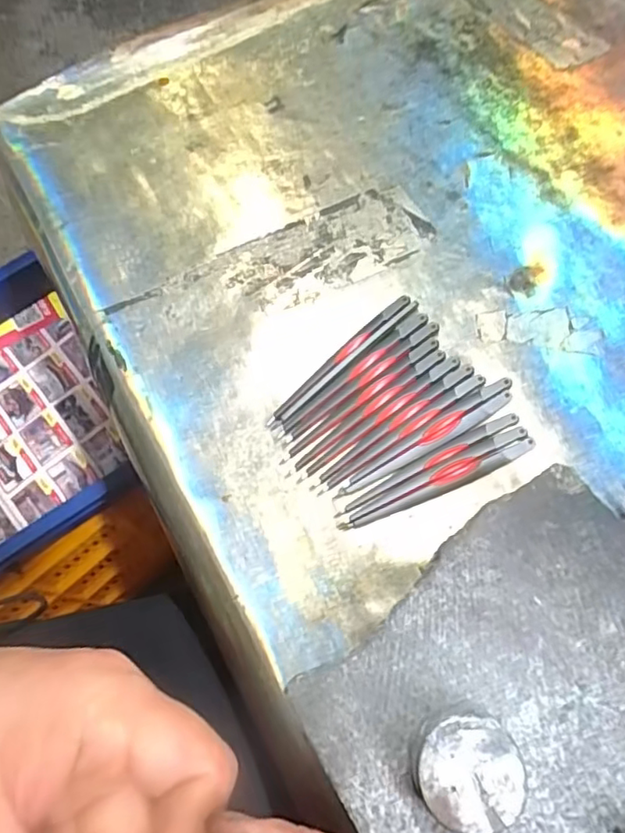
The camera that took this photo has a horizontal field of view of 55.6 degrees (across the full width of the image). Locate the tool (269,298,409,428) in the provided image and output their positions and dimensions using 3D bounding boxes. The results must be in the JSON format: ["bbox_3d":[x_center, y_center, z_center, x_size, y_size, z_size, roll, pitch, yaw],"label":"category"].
[{"bbox_3d":[0.015,-0.032,0.329,0.106,0.004,0.007,-42,72,-14],"label":"tool"}]

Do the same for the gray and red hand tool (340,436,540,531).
[{"bbox_3d":[0.064,0.033,0.302,0.107,0.004,0.012,-23,69,-7],"label":"gray and red hand tool"}]

